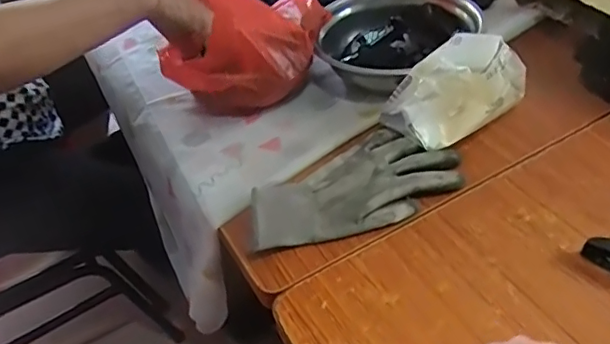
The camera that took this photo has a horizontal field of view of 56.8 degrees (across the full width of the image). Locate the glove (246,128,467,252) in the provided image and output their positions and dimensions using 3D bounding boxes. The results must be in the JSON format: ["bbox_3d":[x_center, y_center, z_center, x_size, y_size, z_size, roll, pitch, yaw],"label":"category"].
[{"bbox_3d":[0.041,0.012,0.542,0.210,0.039,0.104,-24,45,-17],"label":"glove"}]

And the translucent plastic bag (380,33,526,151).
[{"bbox_3d":[0.161,-0.085,0.579,0.146,0.071,0.074,-23,45,-16],"label":"translucent plastic bag"}]

